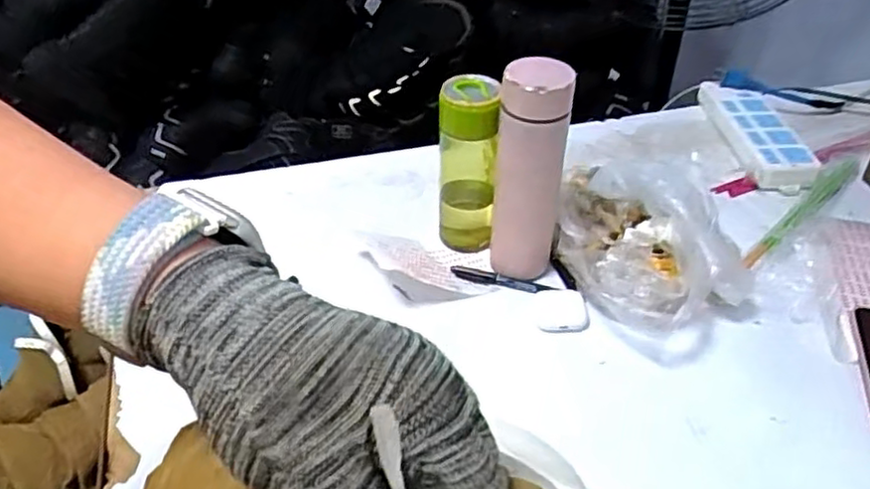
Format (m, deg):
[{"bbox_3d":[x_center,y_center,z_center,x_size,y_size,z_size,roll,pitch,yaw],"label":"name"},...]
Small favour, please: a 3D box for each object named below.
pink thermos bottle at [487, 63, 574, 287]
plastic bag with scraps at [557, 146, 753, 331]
[{"bbox_3d":[0.092,-0.067,0.698,0.062,0.230,0.064,5,41,5],"label":"pink thermos bottle"},{"bbox_3d":[0.222,-0.008,0.716,0.190,0.097,0.238,10,42,11],"label":"plastic bag with scraps"}]

